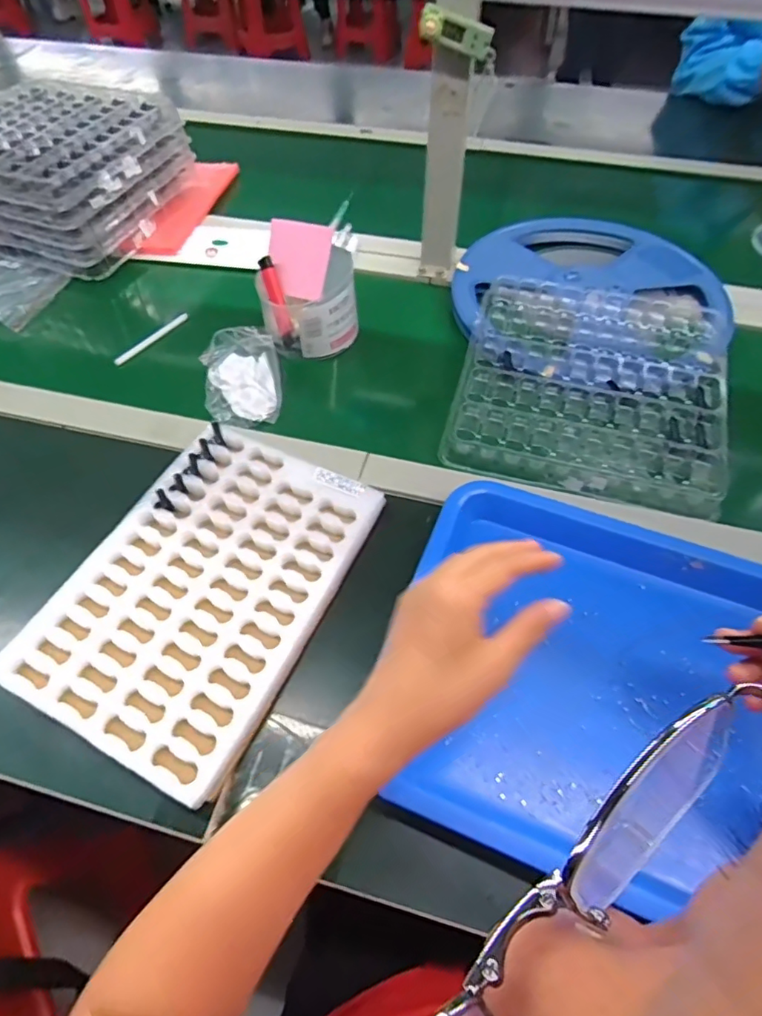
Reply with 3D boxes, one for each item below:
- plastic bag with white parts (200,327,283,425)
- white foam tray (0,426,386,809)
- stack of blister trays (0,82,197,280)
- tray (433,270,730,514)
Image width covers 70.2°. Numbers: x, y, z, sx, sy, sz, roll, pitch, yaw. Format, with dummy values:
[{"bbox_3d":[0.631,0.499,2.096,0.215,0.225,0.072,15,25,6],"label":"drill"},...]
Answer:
[{"bbox_3d":[-0.148,-0.142,0.578,0.078,0.033,0.123,-12,57,-7],"label":"plastic bag with white parts"},{"bbox_3d":[-0.140,0.059,0.449,0.192,0.035,0.275,22,59,15],"label":"white foam tray"},{"bbox_3d":[-0.444,-0.461,0.747,0.276,0.110,0.255,16,57,11],"label":"stack of blister trays"},{"bbox_3d":[0.220,-0.143,0.566,0.258,0.030,0.283,13,57,9],"label":"tray"}]

